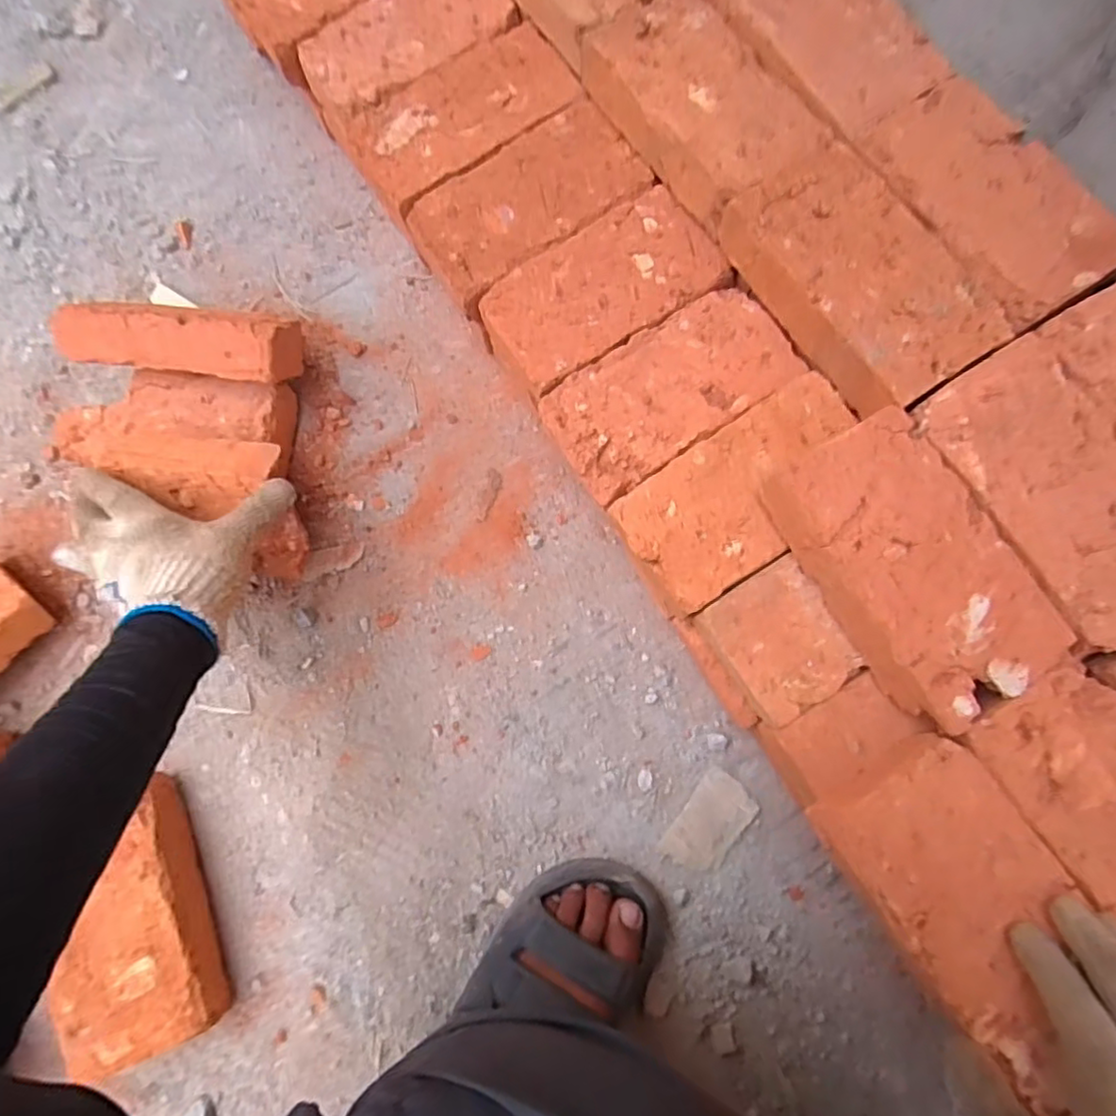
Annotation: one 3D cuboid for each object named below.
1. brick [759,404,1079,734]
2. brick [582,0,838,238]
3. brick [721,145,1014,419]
[{"bbox_3d":[0.237,0.006,0.432,0.109,0.064,0.194,-31,79,-4],"label":"brick"},{"bbox_3d":[0.113,-0.361,0.516,0.107,0.061,0.193,-33,79,-4],"label":"brick"},{"bbox_3d":[0.218,-0.202,0.473,0.109,0.064,0.201,-34,79,-5],"label":"brick"}]

